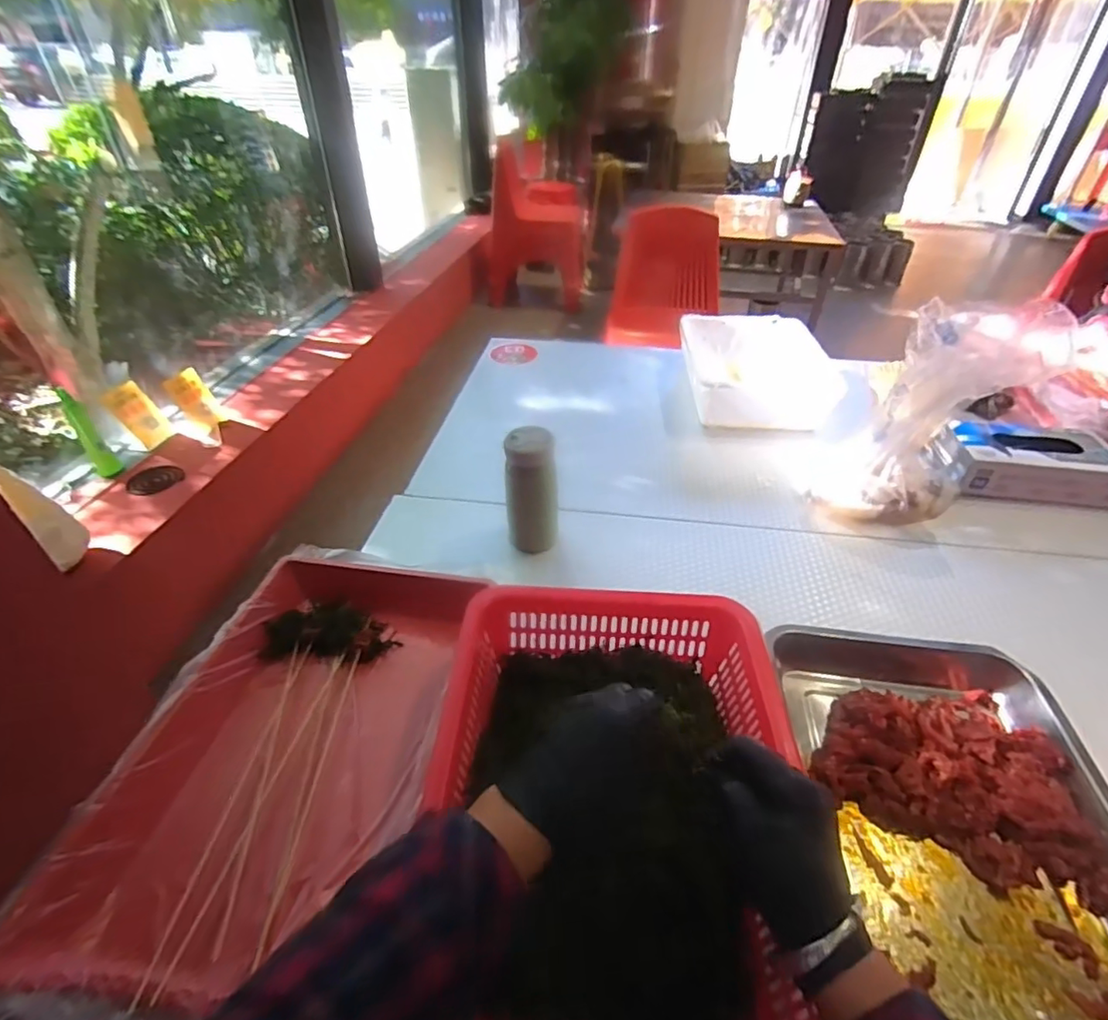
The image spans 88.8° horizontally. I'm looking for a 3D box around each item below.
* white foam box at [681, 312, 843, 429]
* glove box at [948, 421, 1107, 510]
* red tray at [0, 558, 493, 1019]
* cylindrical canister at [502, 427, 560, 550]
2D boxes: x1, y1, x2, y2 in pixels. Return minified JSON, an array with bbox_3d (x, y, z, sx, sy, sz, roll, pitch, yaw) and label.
[{"bbox_3d":[0.369,-0.270,1.075,0.247,0.089,0.299,1,39,1],"label":"white foam box"},{"bbox_3d":[0.726,-0.071,0.871,0.223,0.068,0.139,6,40,7],"label":"glove box"},{"bbox_3d":[-0.233,0.210,0.510,0.220,0.076,0.396,6,40,7],"label":"red tray"},{"bbox_3d":[-0.029,-0.026,0.706,0.069,0.154,0.068,-3,39,-4],"label":"cylindrical canister"}]

